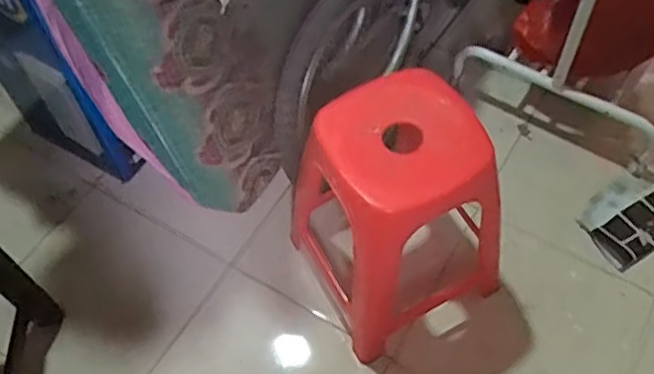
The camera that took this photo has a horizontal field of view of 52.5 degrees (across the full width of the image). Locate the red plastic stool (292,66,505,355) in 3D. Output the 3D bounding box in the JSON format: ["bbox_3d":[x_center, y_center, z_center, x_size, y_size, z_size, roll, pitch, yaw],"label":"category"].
[{"bbox_3d":[0.132,0.053,1.248,0.303,0.453,0.313,-24,60,-12],"label":"red plastic stool"}]

